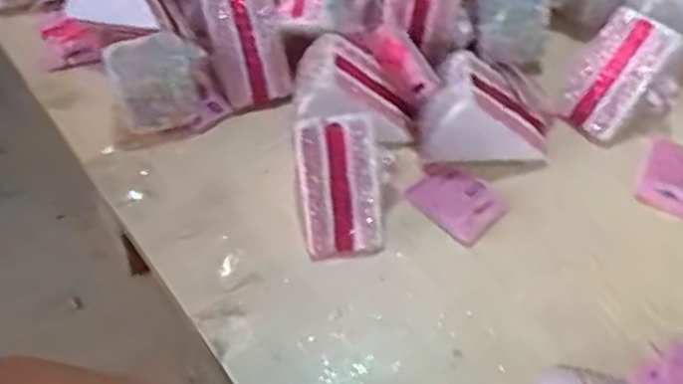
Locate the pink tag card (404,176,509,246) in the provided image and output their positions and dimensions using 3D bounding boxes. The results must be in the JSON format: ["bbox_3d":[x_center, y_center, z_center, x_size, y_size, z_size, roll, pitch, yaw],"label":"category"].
[{"bbox_3d":[0.075,0.007,0.479,0.055,0.006,0.042,41,68,21],"label":"pink tag card"}]

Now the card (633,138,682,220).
[{"bbox_3d":[0.227,-0.008,0.495,0.046,0.004,0.060,29,61,9],"label":"card"}]

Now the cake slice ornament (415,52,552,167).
[{"bbox_3d":[0.095,-0.057,0.485,0.084,0.059,0.048,-4,56,-4],"label":"cake slice ornament"}]

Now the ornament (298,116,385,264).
[{"bbox_3d":[-0.001,-0.003,0.445,0.051,0.057,0.069,-4,56,-4],"label":"ornament"}]

